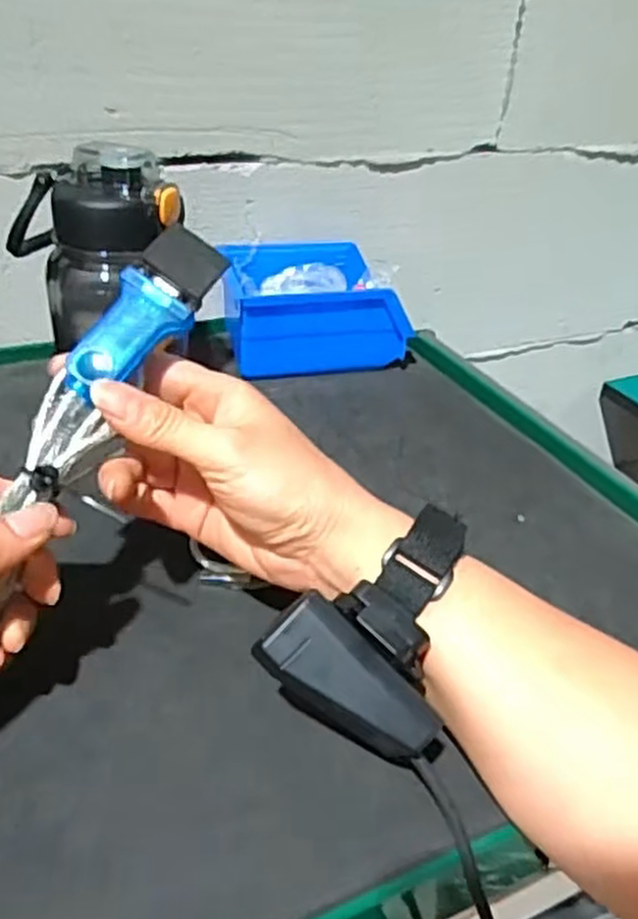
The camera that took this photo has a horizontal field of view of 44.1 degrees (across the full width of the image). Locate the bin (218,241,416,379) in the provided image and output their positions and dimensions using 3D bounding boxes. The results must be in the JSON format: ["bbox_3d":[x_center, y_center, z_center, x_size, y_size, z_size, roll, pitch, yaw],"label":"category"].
[{"bbox_3d":[-0.009,-0.119,0.625,0.136,0.070,0.108,-3,34,-12],"label":"bin"}]

